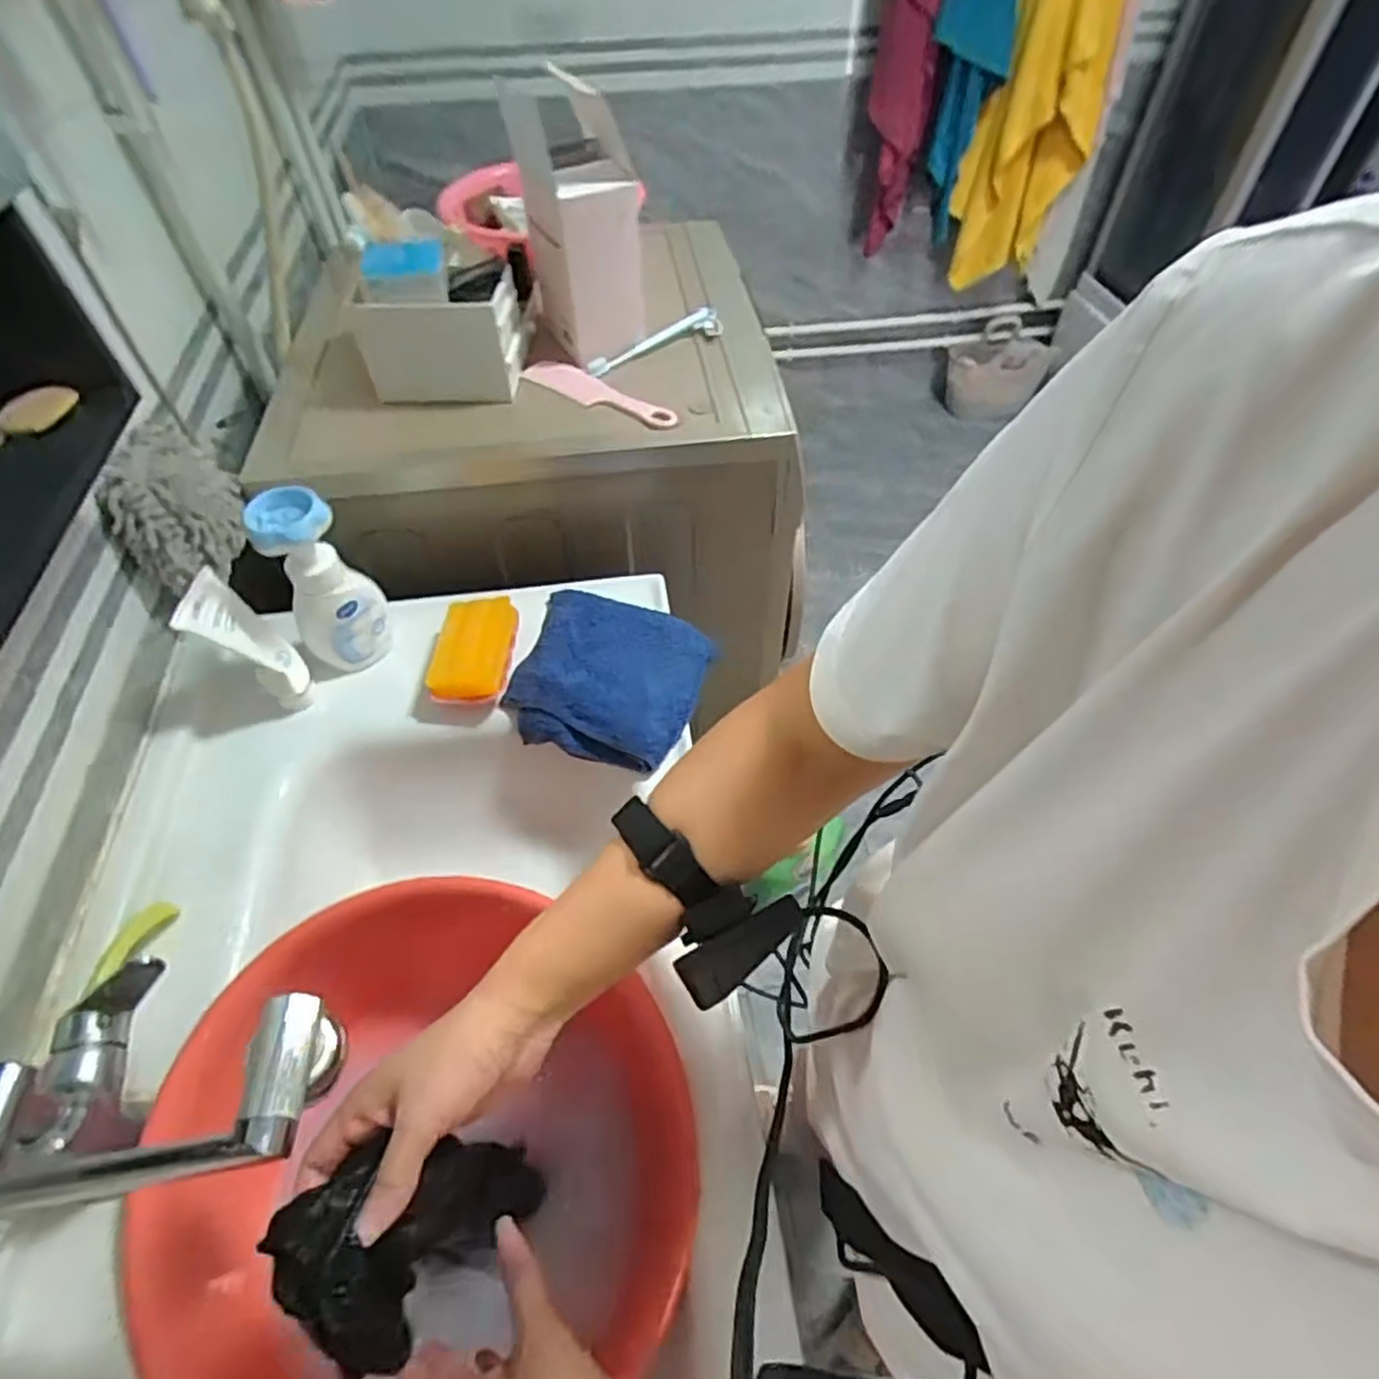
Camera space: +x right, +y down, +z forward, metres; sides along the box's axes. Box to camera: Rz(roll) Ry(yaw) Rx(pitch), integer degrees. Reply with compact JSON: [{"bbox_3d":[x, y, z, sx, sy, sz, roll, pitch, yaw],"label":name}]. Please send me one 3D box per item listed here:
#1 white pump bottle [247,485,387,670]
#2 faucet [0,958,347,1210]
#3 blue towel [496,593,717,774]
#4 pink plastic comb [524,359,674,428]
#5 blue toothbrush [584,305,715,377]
[{"bbox_3d":[-0.346,-0.099,0.701,0.078,0.182,0.056,-17,54,-12],"label":"white pump bottle"},{"bbox_3d":[-0.298,0.218,0.407,0.263,0.099,0.118,-13,50,20],"label":"faucet"},{"bbox_3d":[-0.080,-0.016,0.747,0.180,0.034,0.175,16,54,12],"label":"blue towel"},{"bbox_3d":[-0.099,-0.343,0.845,0.190,0.019,0.051,25,57,19],"label":"pink plastic comb"},{"bbox_3d":[-0.044,-0.432,0.907,0.193,0.030,0.014,-32,58,-21],"label":"blue toothbrush"}]

